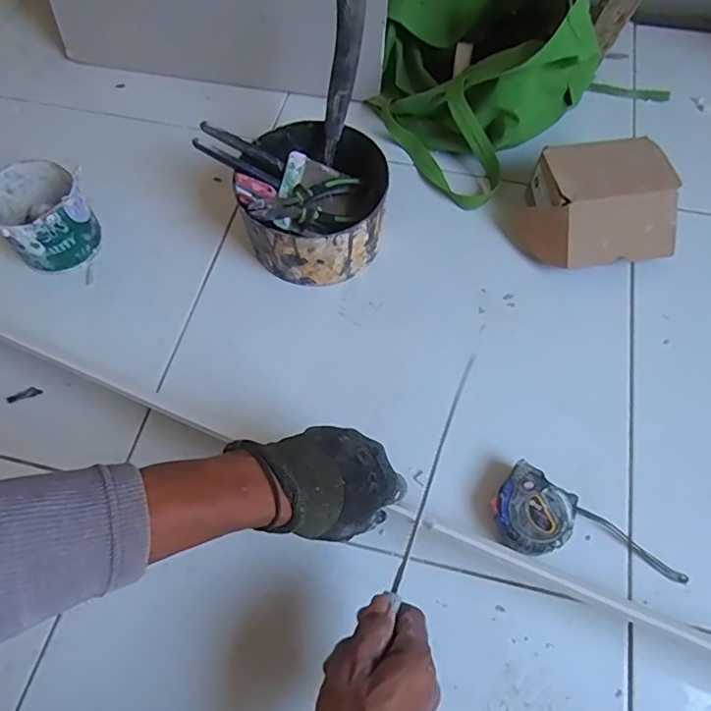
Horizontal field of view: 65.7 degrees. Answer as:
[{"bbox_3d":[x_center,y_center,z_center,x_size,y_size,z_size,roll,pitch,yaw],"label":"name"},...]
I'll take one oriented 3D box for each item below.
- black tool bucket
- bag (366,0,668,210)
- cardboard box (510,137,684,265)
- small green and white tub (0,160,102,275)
[{"bbox_3d":[-0.044,-0.177,0.657,0.161,0.093,0.174,5,63,3],"label":"black tool bucket"},{"bbox_3d":[0.156,-0.383,0.697,0.229,0.192,0.283,-28,66,-13],"label":"bag"},{"bbox_3d":[0.280,-0.177,0.656,0.172,0.086,0.135,-9,63,-4],"label":"cardboard box"},{"bbox_3d":[-0.366,-0.159,0.653,0.098,0.094,0.111,-39,69,-18],"label":"small green and white tub"}]

